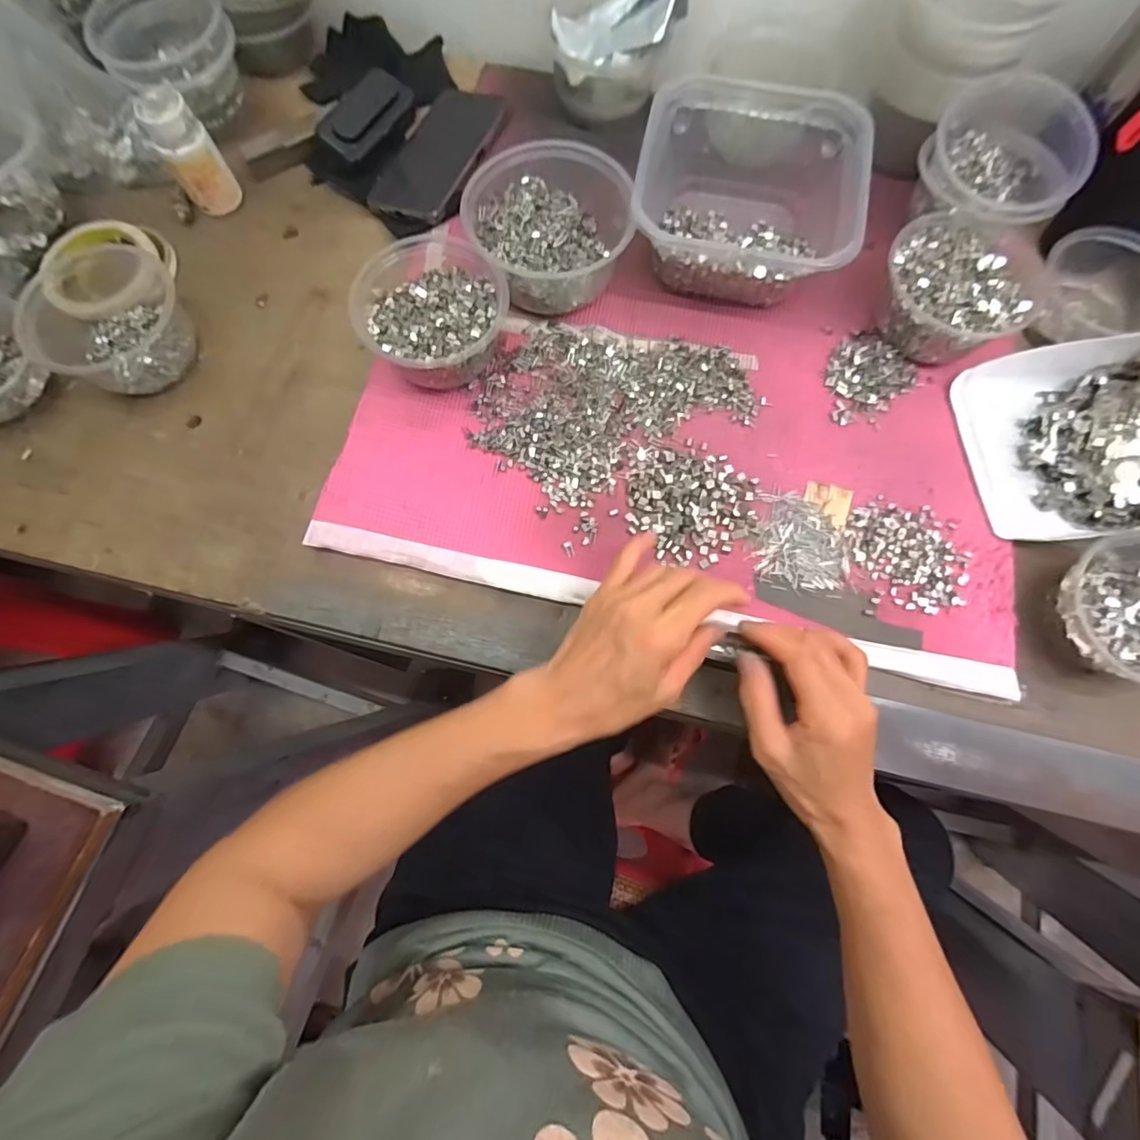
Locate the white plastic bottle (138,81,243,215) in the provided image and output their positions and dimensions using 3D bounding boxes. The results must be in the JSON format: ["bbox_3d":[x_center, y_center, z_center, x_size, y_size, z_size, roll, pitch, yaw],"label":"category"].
[{"bbox_3d":[-0.333,-0.364,0.480,0.045,0.079,0.047,-34,78,-8],"label":"white plastic bottle"}]

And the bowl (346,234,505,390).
[{"bbox_3d":[-0.106,-0.197,0.433,0.110,0.060,0.110,0,76,0],"label":"bowl"}]

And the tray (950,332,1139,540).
[{"bbox_3d":[0.401,-0.106,0.400,0.168,0.080,0.156,-4,76,-1],"label":"tray"}]

